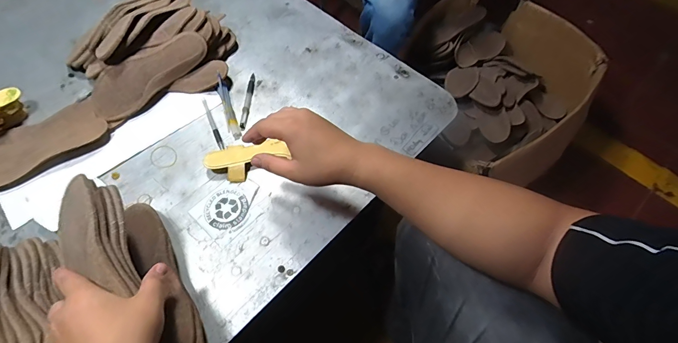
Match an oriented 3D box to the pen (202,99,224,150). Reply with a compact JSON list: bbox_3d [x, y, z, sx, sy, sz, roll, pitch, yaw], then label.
[{"bbox_3d":[-0.232,-0.085,0.640,0.010,0.007,0.134,-23,65,-12],"label":"pen"}]

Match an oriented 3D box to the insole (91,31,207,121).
[{"bbox_3d":[-0.352,-0.184,0.640,0.225,0.016,0.077,-42,107,-8],"label":"insole"}]

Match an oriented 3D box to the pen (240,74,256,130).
[{"bbox_3d":[-0.176,-0.139,0.676,0.012,0.010,0.137,2,62,1],"label":"pen"}]

